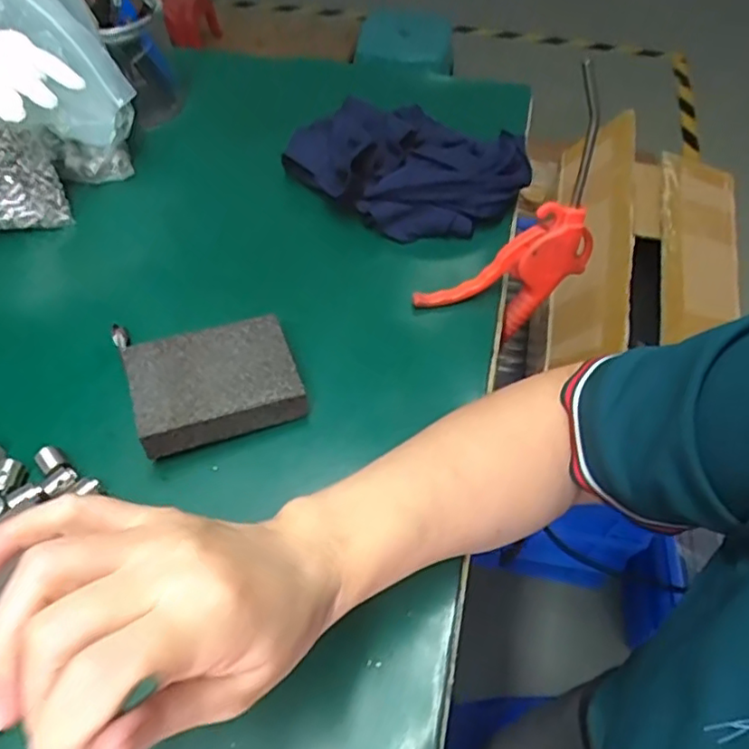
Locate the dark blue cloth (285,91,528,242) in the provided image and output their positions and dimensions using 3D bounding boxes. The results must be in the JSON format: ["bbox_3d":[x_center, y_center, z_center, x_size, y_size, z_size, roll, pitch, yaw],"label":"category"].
[{"bbox_3d":[0.028,-0.163,0.498,0.188,0.059,0.103,1,56,-2],"label":"dark blue cloth"}]

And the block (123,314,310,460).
[{"bbox_3d":[-0.097,0.006,0.387,0.095,0.033,0.066,-16,58,-13],"label":"block"}]

